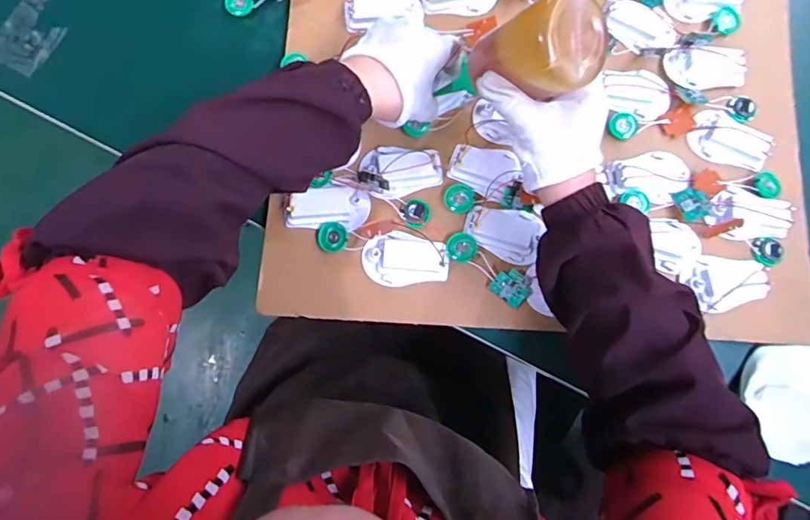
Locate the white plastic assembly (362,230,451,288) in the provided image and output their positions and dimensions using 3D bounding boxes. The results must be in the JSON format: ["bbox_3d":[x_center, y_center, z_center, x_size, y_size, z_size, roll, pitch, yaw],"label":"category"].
[{"bbox_3d":[0.001,-0.002,0.457,0.080,0.021,0.052,0,79,1],"label":"white plastic assembly"}]

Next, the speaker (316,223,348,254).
[{"bbox_3d":[-0.069,-0.022,0.461,0.029,0.009,0.028,0,79,1],"label":"speaker"}]

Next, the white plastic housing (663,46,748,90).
[{"bbox_3d":[0.315,-0.200,0.505,0.079,0.018,0.040,1,79,1],"label":"white plastic housing"}]

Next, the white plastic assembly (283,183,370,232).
[{"bbox_3d":[-0.075,-0.051,0.461,0.078,0.014,0.043,2,79,1],"label":"white plastic assembly"}]

